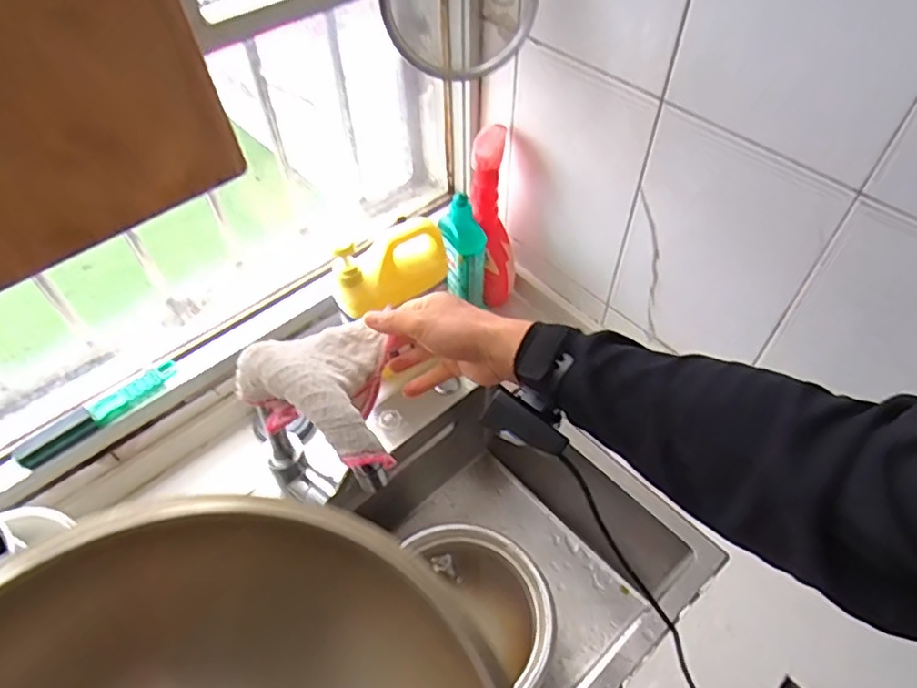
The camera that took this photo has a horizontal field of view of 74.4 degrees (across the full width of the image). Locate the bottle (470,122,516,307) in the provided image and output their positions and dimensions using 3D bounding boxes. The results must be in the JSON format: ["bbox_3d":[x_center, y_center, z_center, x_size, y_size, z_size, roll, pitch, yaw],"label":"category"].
[{"bbox_3d":[0.051,-0.167,0.853,0.065,0.258,0.072,-31,57,-22],"label":"bottle"}]

